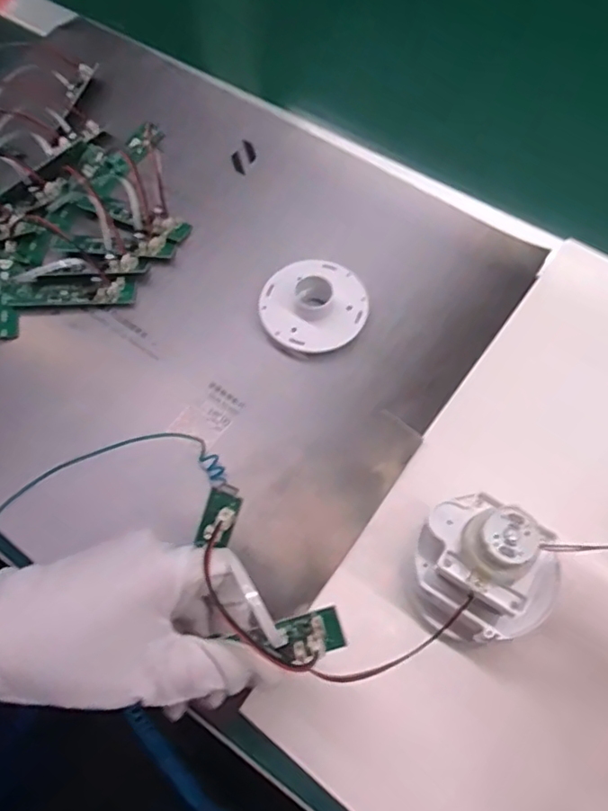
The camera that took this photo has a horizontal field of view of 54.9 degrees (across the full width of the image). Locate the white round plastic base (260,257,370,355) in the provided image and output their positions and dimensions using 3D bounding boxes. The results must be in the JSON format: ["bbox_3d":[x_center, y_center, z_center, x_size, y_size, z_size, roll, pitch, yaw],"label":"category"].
[{"bbox_3d":[0.007,-0.069,0.385,0.067,0.023,0.070,0,64,1],"label":"white round plastic base"}]

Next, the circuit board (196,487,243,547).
[{"bbox_3d":[-0.042,0.055,0.283,0.018,0.011,0.026,19,96,17],"label":"circuit board"}]

